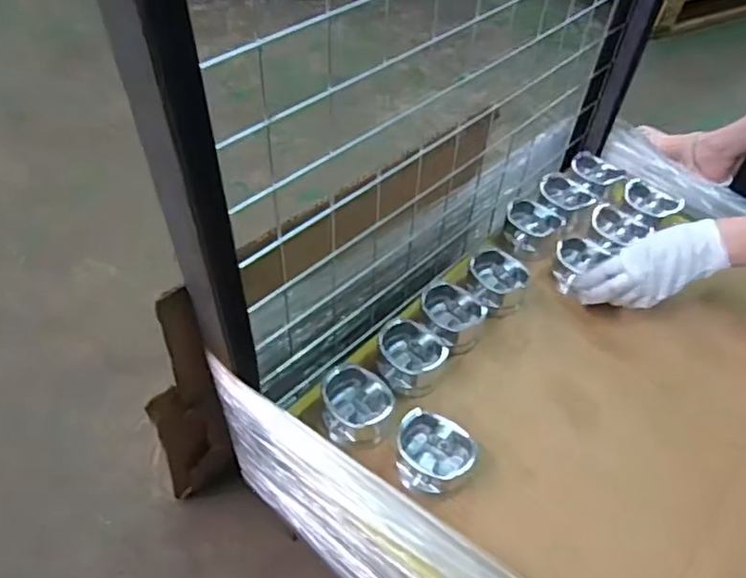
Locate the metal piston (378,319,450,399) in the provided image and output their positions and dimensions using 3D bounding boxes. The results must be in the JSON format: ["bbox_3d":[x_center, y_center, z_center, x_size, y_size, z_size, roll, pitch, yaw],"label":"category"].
[{"bbox_3d":[0.043,0.076,0.687,0.078,0.052,0.075,2,50,-2],"label":"metal piston"}]

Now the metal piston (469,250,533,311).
[{"bbox_3d":[0.153,-0.010,0.769,0.075,0.046,0.068,35,56,23],"label":"metal piston"}]

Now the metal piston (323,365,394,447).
[{"bbox_3d":[-0.018,0.124,0.646,0.073,0.047,0.068,2,50,-2],"label":"metal piston"}]

